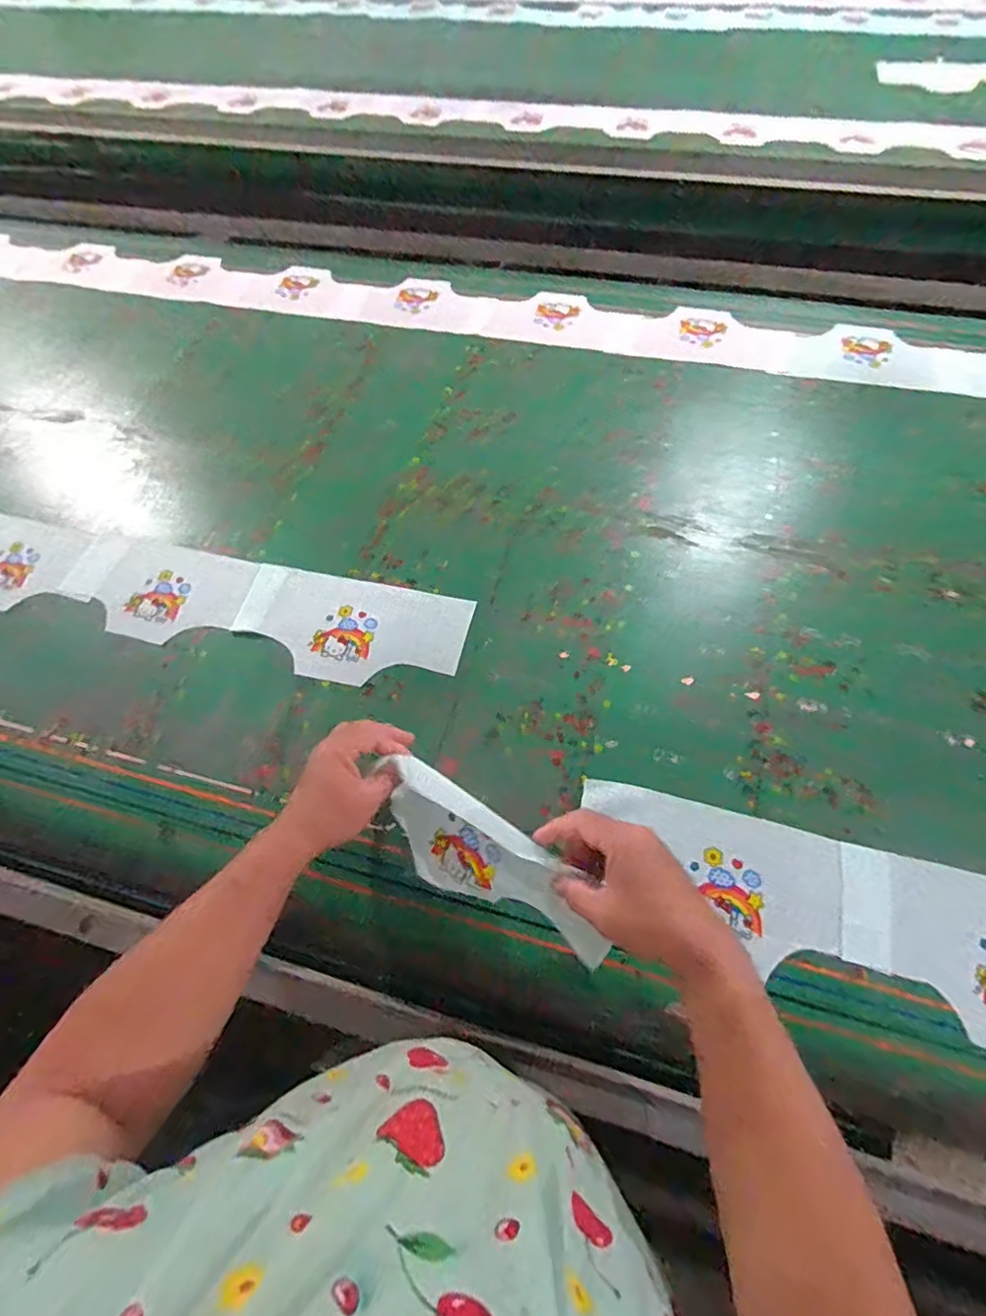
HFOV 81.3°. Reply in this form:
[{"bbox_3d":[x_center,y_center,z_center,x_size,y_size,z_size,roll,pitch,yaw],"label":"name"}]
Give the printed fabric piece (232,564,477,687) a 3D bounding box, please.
[{"bbox_3d":[-0.187,-0.040,0.750,0.304,0.005,0.150,10,64,8],"label":"printed fabric piece"}]

